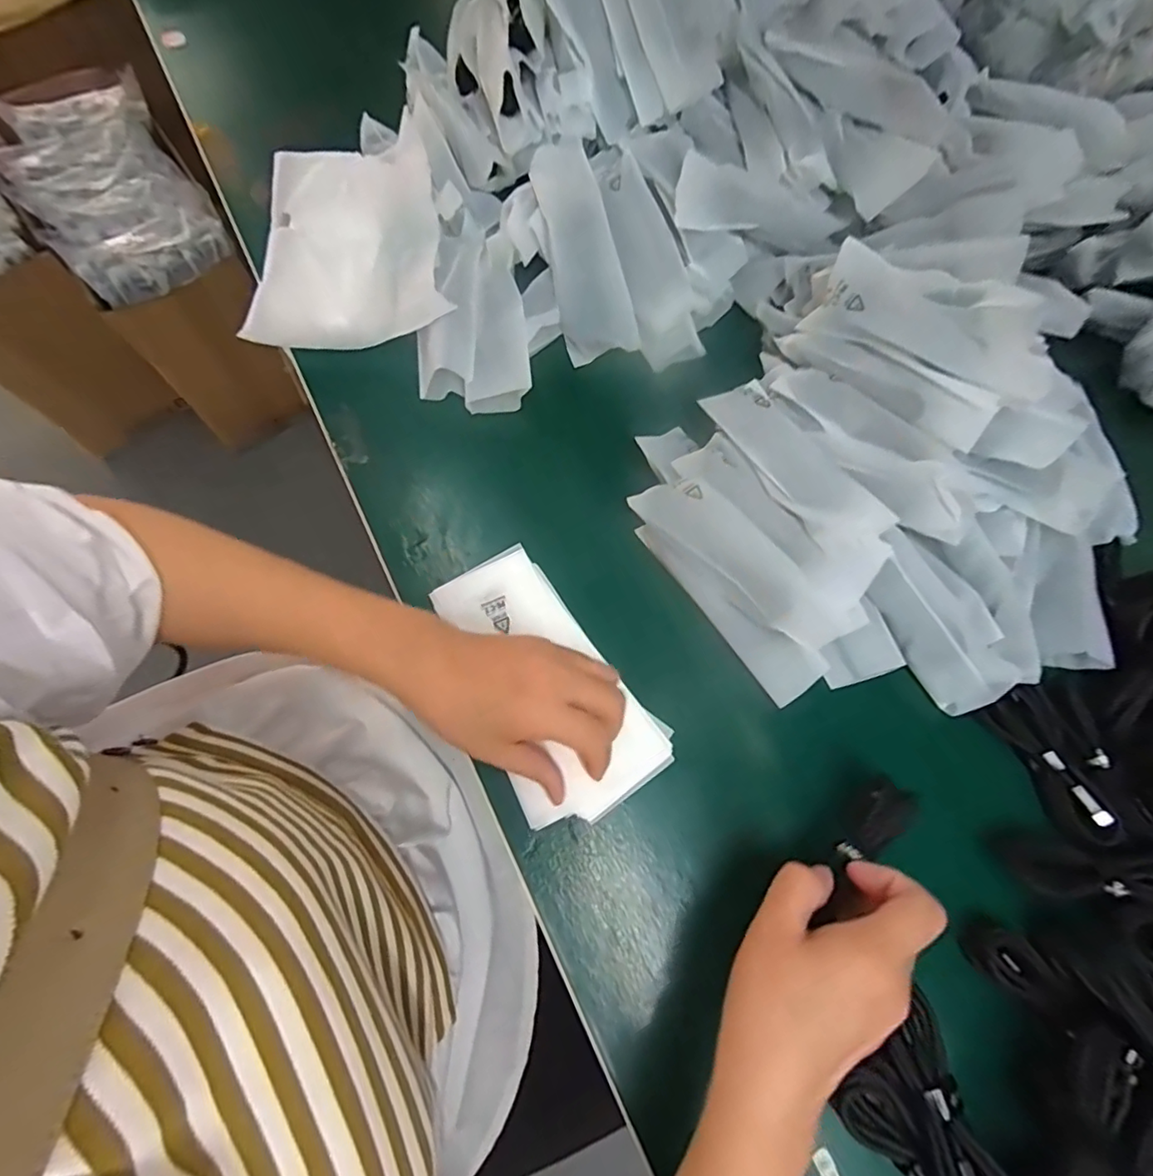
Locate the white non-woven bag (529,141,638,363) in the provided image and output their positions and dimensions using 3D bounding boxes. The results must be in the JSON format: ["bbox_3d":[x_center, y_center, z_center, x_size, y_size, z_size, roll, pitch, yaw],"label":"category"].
[{"bbox_3d":[0.003,-0.269,0.461,0.058,0.011,0.160,-15,100,13],"label":"white non-woven bag"}]

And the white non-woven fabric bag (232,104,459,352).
[{"bbox_3d":[-0.189,-0.295,0.472,0.148,0.023,0.194,-5,76,-1],"label":"white non-woven fabric bag"}]

